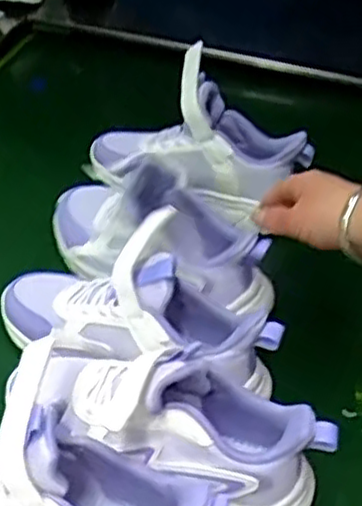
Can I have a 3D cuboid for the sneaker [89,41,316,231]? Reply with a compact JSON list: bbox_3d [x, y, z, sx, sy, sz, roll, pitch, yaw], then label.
[{"bbox_3d":[0.019,-0.122,0.740,0.226,0.143,0.072,15,42,13],"label":"sneaker"}]

